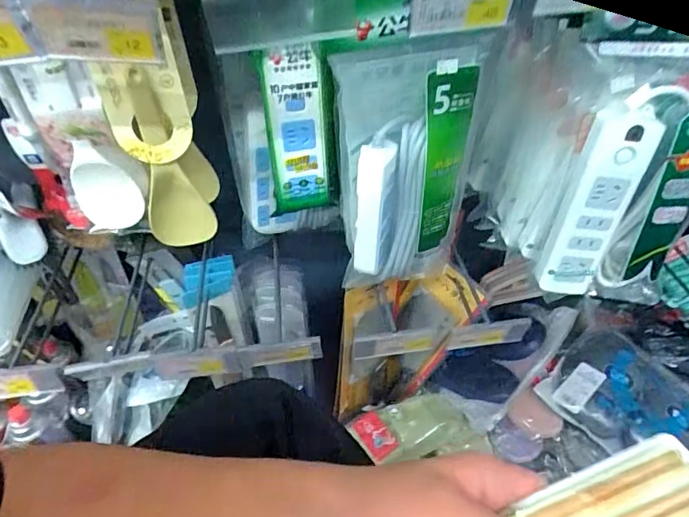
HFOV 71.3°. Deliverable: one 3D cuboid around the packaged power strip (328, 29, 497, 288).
[{"bbox_3d":[0.068,-0.085,0.536,0.154,0.283,0.050,-5,43,-5],"label":"packaged power strip"}]

